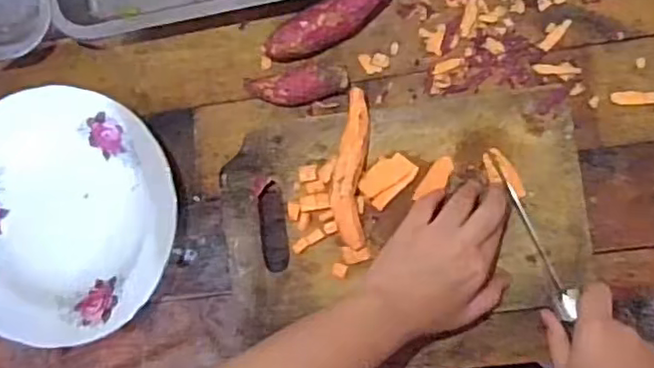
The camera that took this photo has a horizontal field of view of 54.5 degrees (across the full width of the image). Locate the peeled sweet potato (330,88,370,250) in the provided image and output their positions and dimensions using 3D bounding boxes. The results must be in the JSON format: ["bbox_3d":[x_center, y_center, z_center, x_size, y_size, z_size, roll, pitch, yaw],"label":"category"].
[{"bbox_3d":[0.020,-0.013,0.526,0.026,0.034,0.129,2,90,8],"label":"peeled sweet potato"}]

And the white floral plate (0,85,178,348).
[{"bbox_3d":[-0.239,0.025,0.569,0.219,0.038,0.211,0,88,8],"label":"white floral plate"}]

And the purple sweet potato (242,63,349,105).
[{"bbox_3d":[-0.028,-0.084,0.549,0.091,0.024,0.031,-9,87,7],"label":"purple sweet potato"}]

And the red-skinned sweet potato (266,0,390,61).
[{"bbox_3d":[0.001,-0.136,0.539,0.111,0.039,0.036,-25,86,7],"label":"red-skinned sweet potato"}]

